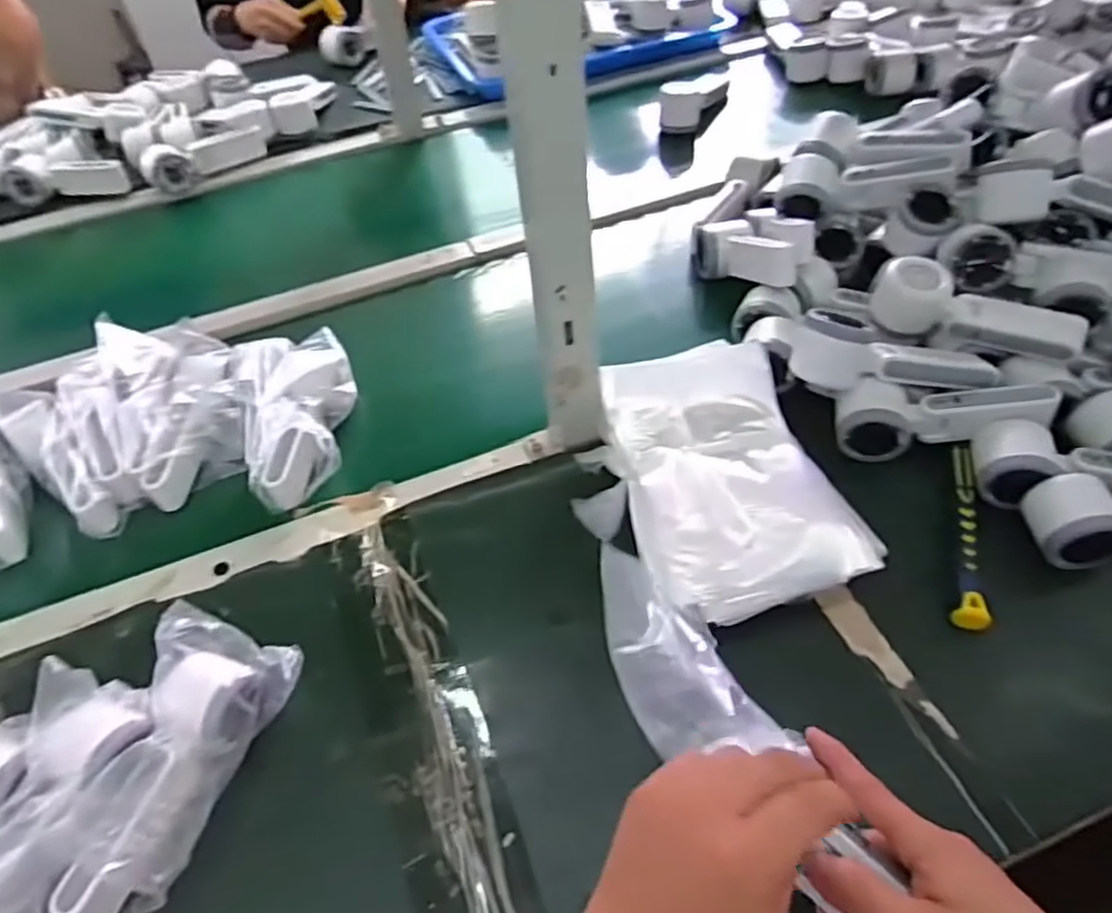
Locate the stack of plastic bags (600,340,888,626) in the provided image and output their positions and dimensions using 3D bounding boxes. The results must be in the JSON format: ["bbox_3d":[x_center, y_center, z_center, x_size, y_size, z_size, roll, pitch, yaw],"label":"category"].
[{"bbox_3d":[0.125,0.013,0.585,0.176,0.044,0.234,-19,58,-12],"label":"stack of plastic bags"}]

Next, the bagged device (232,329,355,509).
[{"bbox_3d":[-0.241,-0.045,0.697,0.105,0.069,0.180,-18,51,-10],"label":"bagged device"}]

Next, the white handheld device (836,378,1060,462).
[{"bbox_3d":[0.323,-0.034,0.616,0.163,0.057,0.051,-5,47,27],"label":"white handheld device"}]

